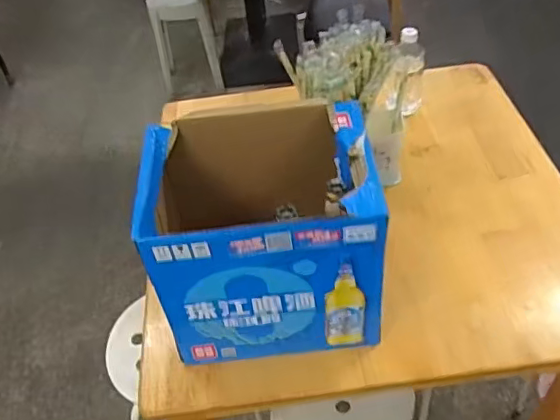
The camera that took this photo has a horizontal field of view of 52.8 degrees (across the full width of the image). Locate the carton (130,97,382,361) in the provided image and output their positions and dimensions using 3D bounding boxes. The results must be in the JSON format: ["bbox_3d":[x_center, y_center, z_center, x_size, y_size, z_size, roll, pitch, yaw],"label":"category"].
[{"bbox_3d":[-0.022,0.027,0.808,0.290,0.255,0.253,-6,45,1],"label":"carton"}]

